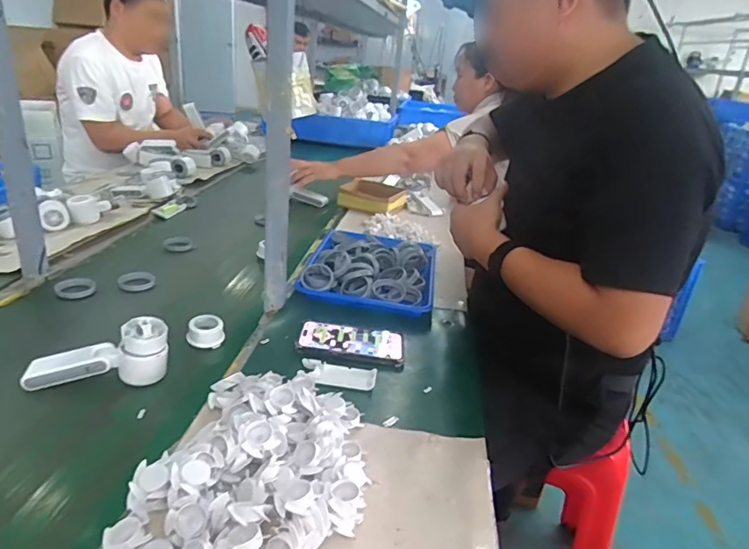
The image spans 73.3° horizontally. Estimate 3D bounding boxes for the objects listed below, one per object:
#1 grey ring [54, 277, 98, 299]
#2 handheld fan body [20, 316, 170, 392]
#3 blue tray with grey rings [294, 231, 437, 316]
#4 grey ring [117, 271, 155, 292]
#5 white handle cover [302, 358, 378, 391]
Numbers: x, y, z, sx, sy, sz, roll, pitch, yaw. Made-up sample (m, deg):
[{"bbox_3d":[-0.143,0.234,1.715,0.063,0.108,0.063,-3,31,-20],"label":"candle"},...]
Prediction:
[{"bbox_3d":[-0.517,0.024,0.872,0.060,0.013,0.062,5,24,-2],"label":"grey ring"},{"bbox_3d":[-0.354,0.114,0.648,0.170,0.072,0.053,-14,28,-11],"label":"handheld fan body"},{"bbox_3d":[-0.003,-0.023,0.995,0.243,0.050,0.310,8,24,5],"label":"blue tray with grey rings"},{"bbox_3d":[-0.437,0.012,0.927,0.062,0.018,0.062,5,24,-2],"label":"grey ring"},{"bbox_3d":[-0.049,0.139,0.699,0.102,0.010,0.046,6,24,1],"label":"white handle cover"}]

